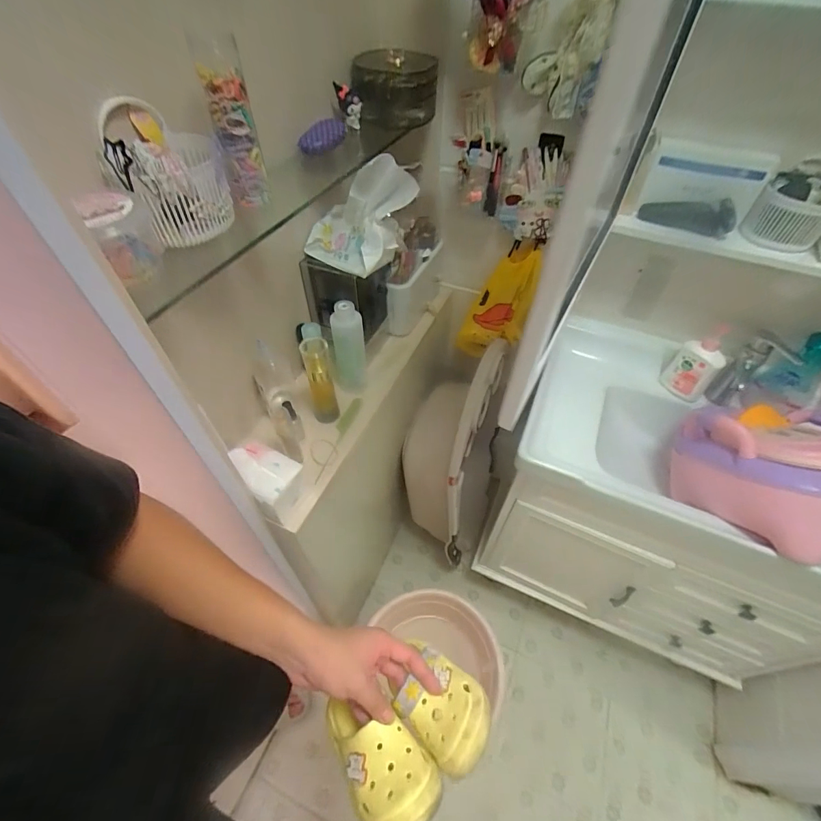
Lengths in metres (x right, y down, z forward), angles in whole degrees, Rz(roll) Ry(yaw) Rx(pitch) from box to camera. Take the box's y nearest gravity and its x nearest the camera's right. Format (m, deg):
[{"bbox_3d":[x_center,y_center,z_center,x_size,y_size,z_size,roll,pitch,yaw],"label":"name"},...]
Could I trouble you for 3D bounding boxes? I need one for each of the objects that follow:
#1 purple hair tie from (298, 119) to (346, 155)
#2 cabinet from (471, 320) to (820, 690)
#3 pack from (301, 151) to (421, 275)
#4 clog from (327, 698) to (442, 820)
[{"bbox_3d":[-0.135,-0.426,0.631,0.035,0.041,0.086,20,53,13],"label":"purple hair tie"},{"bbox_3d":[0.626,0.256,1.049,0.778,0.627,0.435,20,53,14],"label":"cabinet"},{"bbox_3d":[-0.094,-0.350,0.714,0.161,0.166,0.116,29,55,19],"label":"pack"},{"bbox_3d":[-0.032,0.368,0.431,0.078,0.068,0.140,-34,40,-19],"label":"clog"}]

